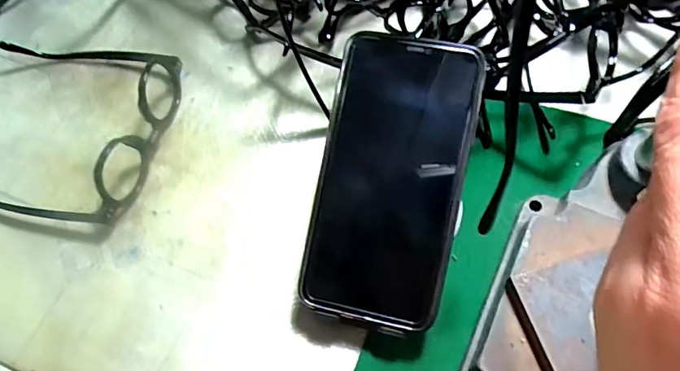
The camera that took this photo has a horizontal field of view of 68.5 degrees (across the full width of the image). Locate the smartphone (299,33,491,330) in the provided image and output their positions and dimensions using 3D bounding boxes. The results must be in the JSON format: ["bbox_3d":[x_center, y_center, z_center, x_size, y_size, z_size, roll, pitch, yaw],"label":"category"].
[{"bbox_3d":[0.028,-0.003,0.277,0.078,0.007,0.157,12,92,10],"label":"smartphone"}]

